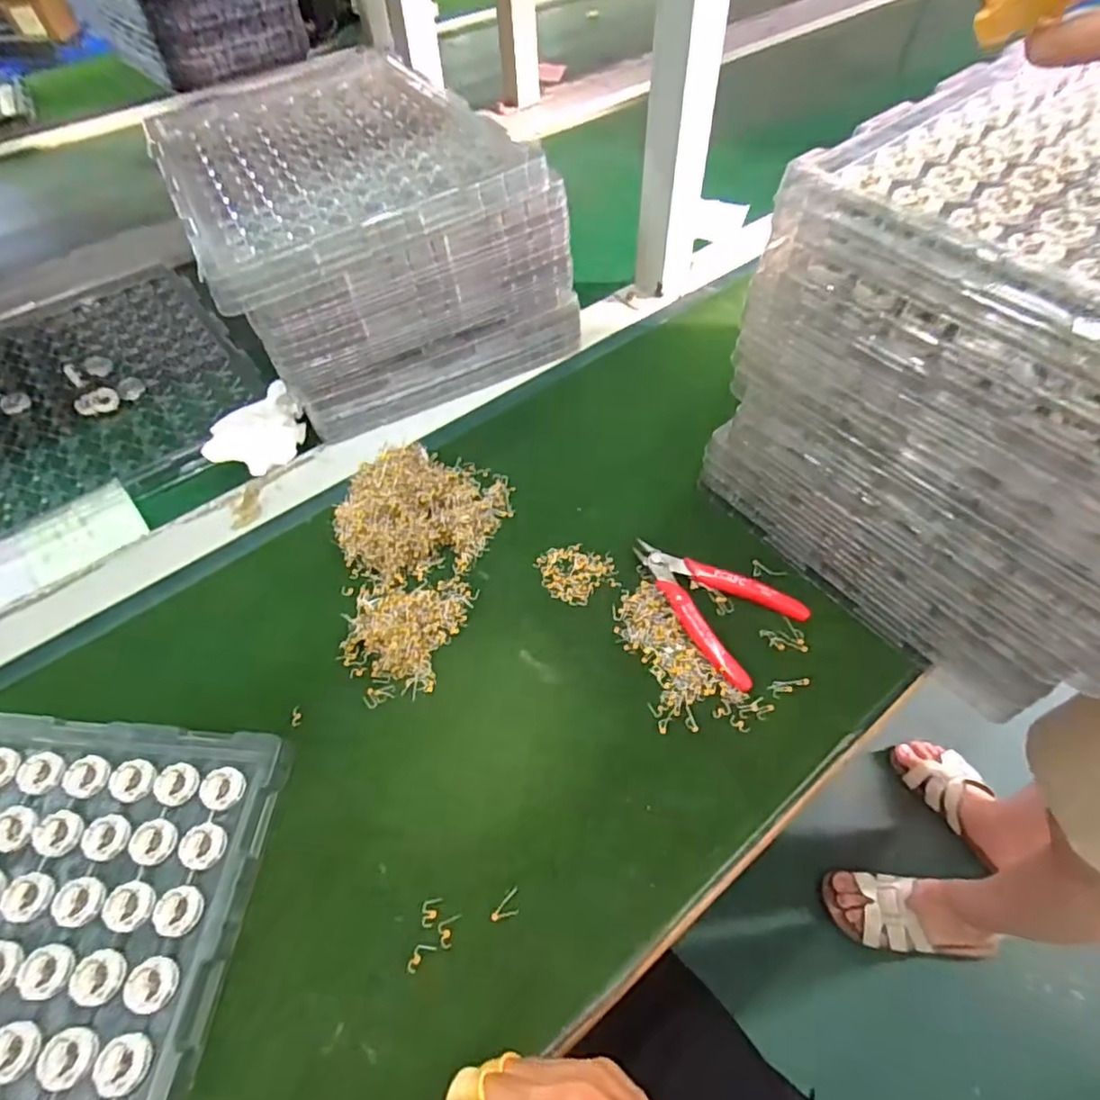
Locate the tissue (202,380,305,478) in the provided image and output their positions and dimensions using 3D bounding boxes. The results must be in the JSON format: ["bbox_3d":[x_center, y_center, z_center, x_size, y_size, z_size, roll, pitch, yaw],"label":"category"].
[{"bbox_3d":[-0.246,-0.097,0.529,0.084,0.032,0.056,-39,62,-23],"label":"tissue"}]

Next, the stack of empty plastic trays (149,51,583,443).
[{"bbox_3d":[-0.181,-0.304,0.594,0.265,0.172,0.346,-25,57,-15],"label":"stack of empty plastic trays"}]

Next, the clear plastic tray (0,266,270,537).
[{"bbox_3d":[-0.448,-0.174,0.613,0.247,0.016,0.337,-31,59,-19],"label":"clear plastic tray"}]

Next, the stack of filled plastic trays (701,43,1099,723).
[{"bbox_3d":[0.317,-0.125,0.407,0.324,0.232,0.252,-37,61,-22],"label":"stack of filled plastic trays"}]

